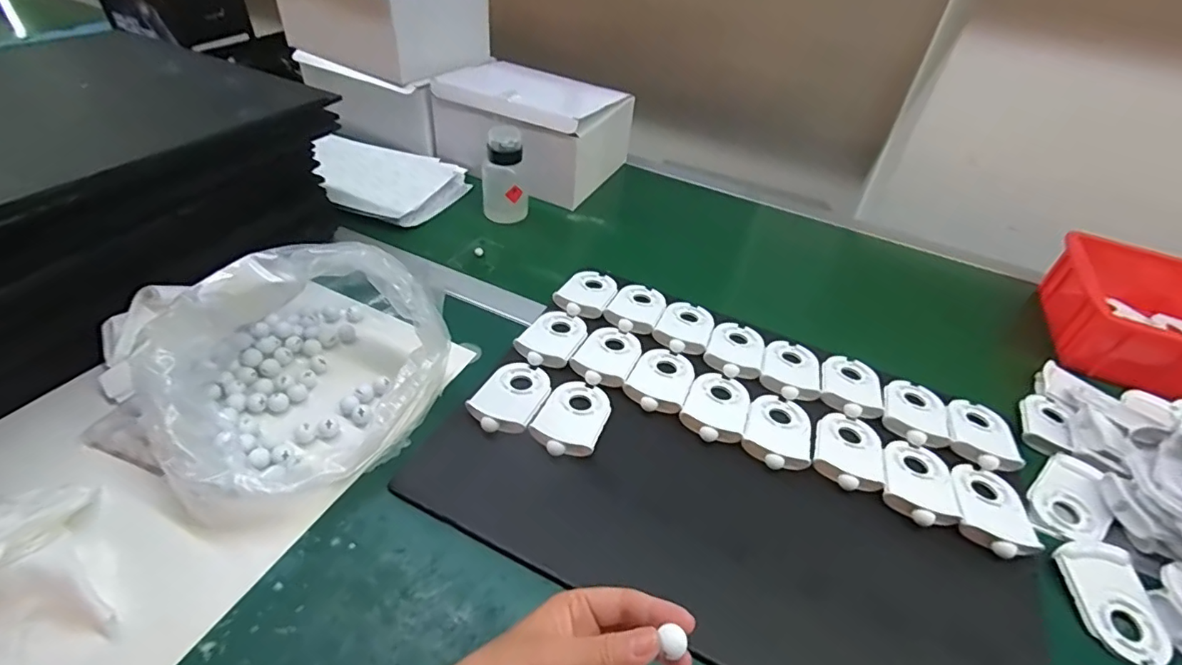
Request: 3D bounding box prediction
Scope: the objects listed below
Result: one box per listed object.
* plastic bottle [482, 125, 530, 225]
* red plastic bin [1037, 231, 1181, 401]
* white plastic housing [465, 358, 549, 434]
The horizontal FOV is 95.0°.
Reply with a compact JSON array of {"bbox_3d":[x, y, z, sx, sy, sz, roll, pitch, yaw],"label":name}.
[{"bbox_3d":[-0.114,-0.206,0.721,0.048,0.121,0.047,32,47,26],"label":"plastic bottle"},{"bbox_3d":[0.728,0.011,0.624,0.321,0.081,0.205,20,43,14],"label":"red plastic bin"},{"bbox_3d":[-0.072,0.058,0.510,0.058,0.011,0.090,22,44,16],"label":"white plastic housing"}]

